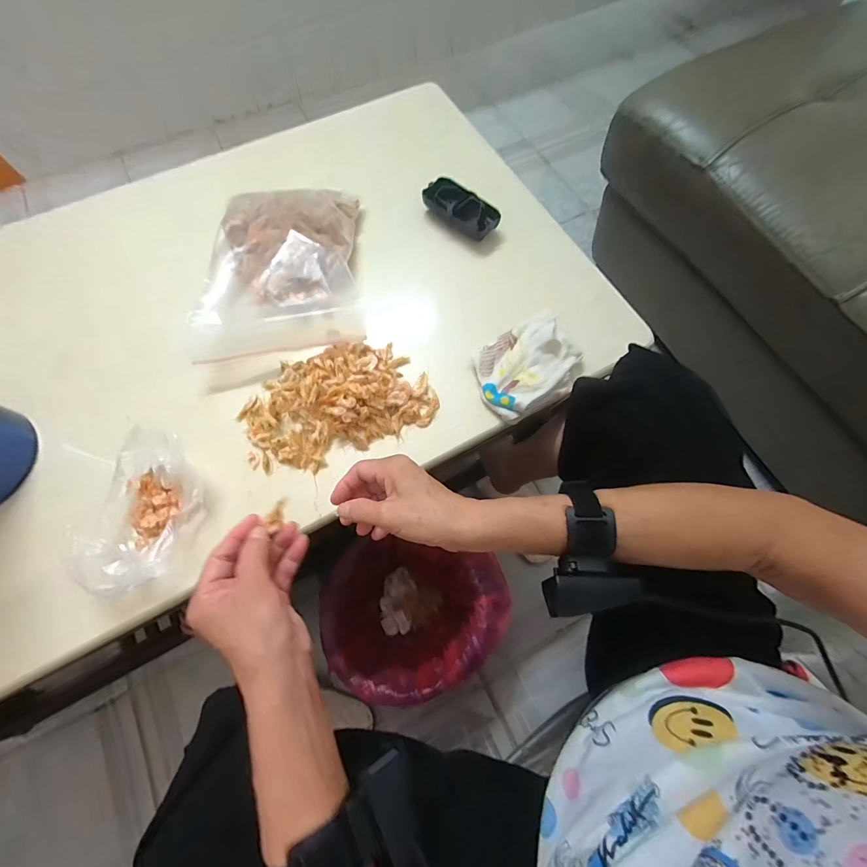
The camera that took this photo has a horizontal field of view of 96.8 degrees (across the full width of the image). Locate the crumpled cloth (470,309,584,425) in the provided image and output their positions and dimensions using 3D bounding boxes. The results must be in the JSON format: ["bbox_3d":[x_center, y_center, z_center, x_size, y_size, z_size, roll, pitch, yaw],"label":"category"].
[{"bbox_3d":[0.111,-0.081,0.455,0.124,0.027,0.105,-28,73,-10],"label":"crumpled cloth"}]

